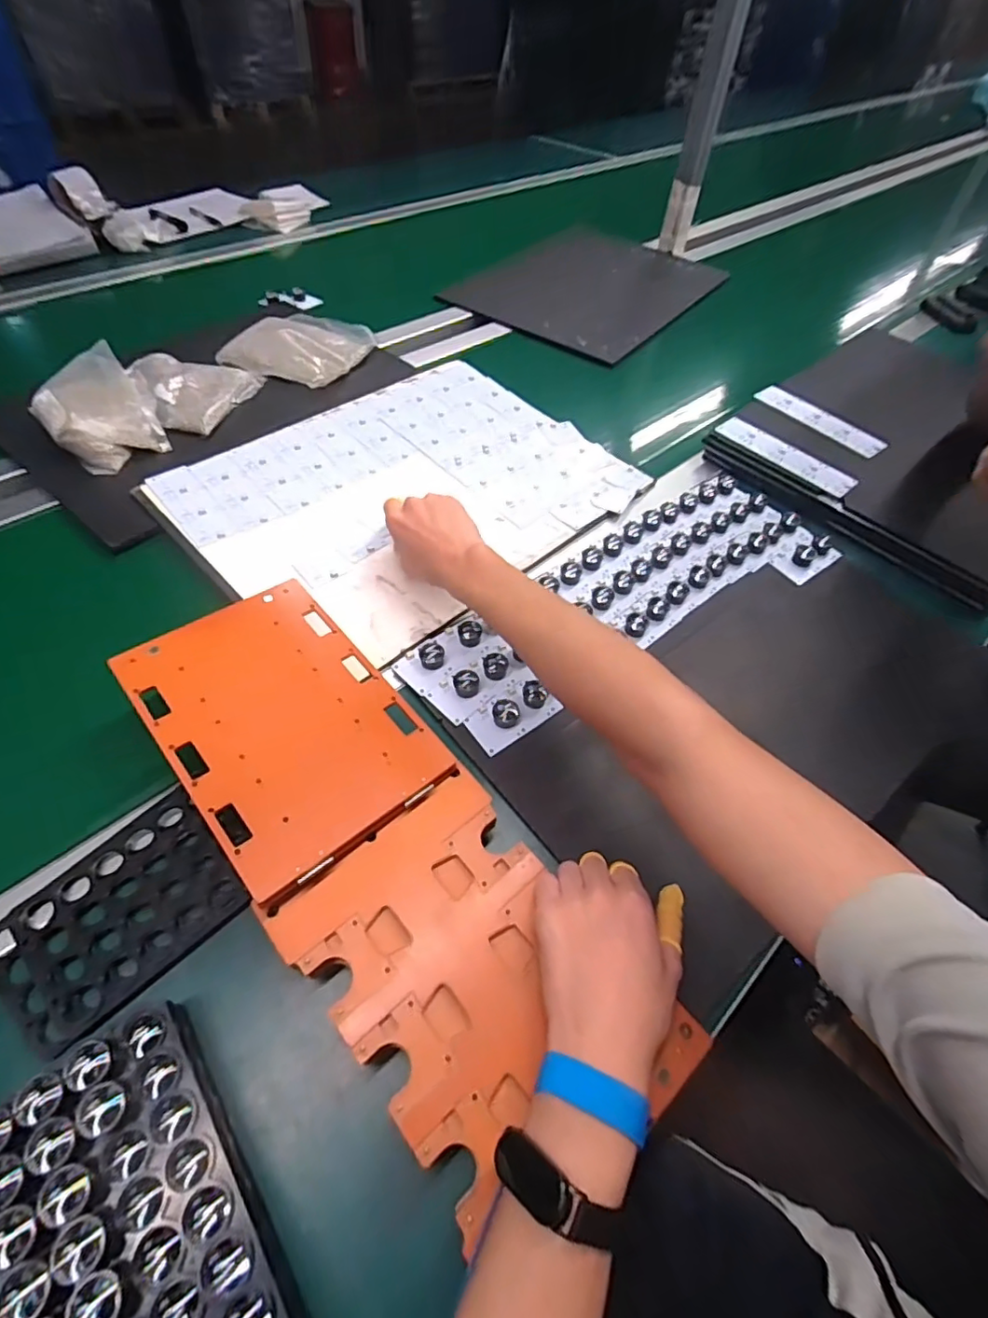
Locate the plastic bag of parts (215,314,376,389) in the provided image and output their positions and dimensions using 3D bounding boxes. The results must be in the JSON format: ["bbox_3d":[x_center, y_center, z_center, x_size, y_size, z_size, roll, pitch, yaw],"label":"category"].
[{"bbox_3d":[-0.284,-0.461,0.835,0.179,0.028,0.182,20,54,10],"label":"plastic bag of parts"}]

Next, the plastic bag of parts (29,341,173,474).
[{"bbox_3d":[-0.475,-0.301,0.691,0.118,0.052,0.167,-25,59,-21],"label":"plastic bag of parts"}]

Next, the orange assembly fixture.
[{"bbox_3d":[-0.086,0.121,0.397,0.160,0.025,0.448,-32,68,-25],"label":"orange assembly fixture"}]

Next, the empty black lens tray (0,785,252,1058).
[{"bbox_3d":[-0.257,0.174,0.395,0.107,0.007,0.144,40,60,23],"label":"empty black lens tray"}]

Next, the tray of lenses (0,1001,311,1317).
[{"bbox_3d":[-0.174,0.290,0.284,0.101,0.047,0.199,-29,61,-24],"label":"tray of lenses"}]

